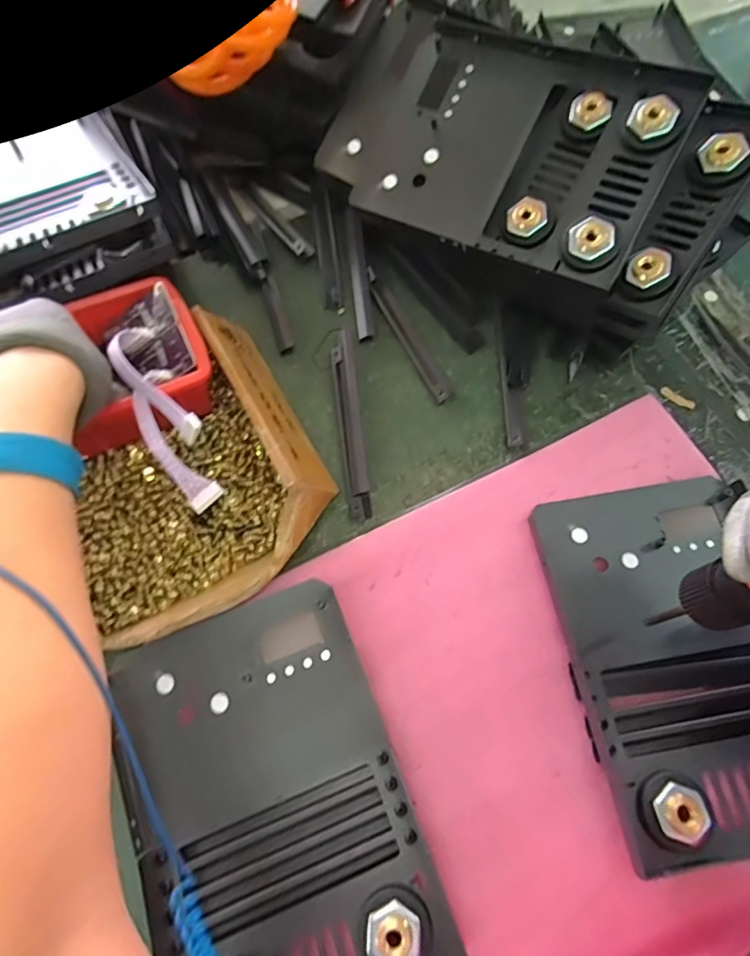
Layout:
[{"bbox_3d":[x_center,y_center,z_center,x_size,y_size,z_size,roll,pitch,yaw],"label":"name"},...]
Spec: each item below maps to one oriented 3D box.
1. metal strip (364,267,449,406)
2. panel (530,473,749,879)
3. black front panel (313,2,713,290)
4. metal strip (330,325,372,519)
[{"bbox_3d":[0.027,-0.124,0.434,0.016,0.010,0.144,-23,69,-9],"label":"metal strip"},{"bbox_3d":[0.191,0.107,0.323,0.133,0.032,0.216,-6,68,-3],"label":"panel"},{"bbox_3d":[0.087,-0.257,0.391,0.261,0.029,0.161,30,95,17],"label":"black front panel"},{"bbox_3d":[-0.020,-0.049,0.405,0.018,0.010,0.166,-7,68,-3],"label":"metal strip"}]

